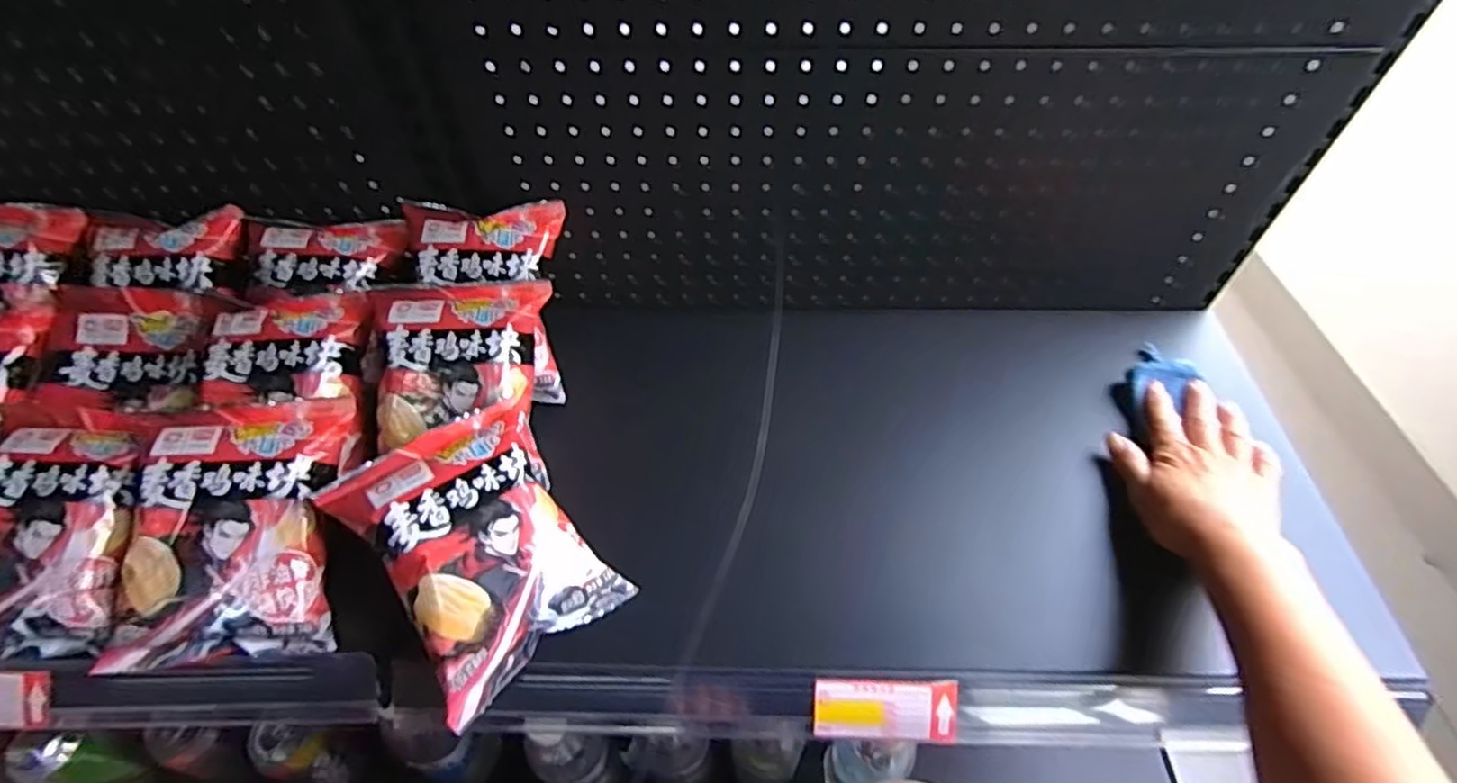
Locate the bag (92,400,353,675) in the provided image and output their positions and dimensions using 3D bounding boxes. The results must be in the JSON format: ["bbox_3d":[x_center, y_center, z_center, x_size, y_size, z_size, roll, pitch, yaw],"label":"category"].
[{"bbox_3d":[-0.330,0.093,0.451,0.124,0.035,0.164,1,80,-13],"label":"bag"}]

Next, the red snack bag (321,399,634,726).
[{"bbox_3d":[-0.162,0.103,0.457,0.137,0.050,0.171,-34,89,-28],"label":"red snack bag"}]

